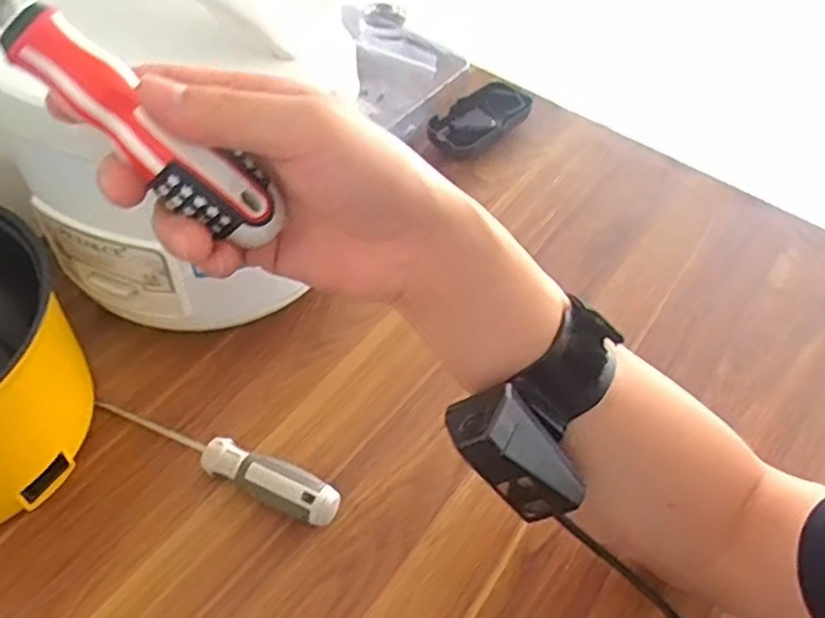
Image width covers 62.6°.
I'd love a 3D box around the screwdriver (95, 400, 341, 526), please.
[{"bbox_3d":[-0.123,0.090,0.418,0.169,0.025,0.025,22,54,10],"label":"screwdriver"}]

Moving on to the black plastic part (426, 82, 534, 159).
[{"bbox_3d":[0.069,-0.185,0.657,0.060,0.025,0.129,34,57,19],"label":"black plastic part"}]

